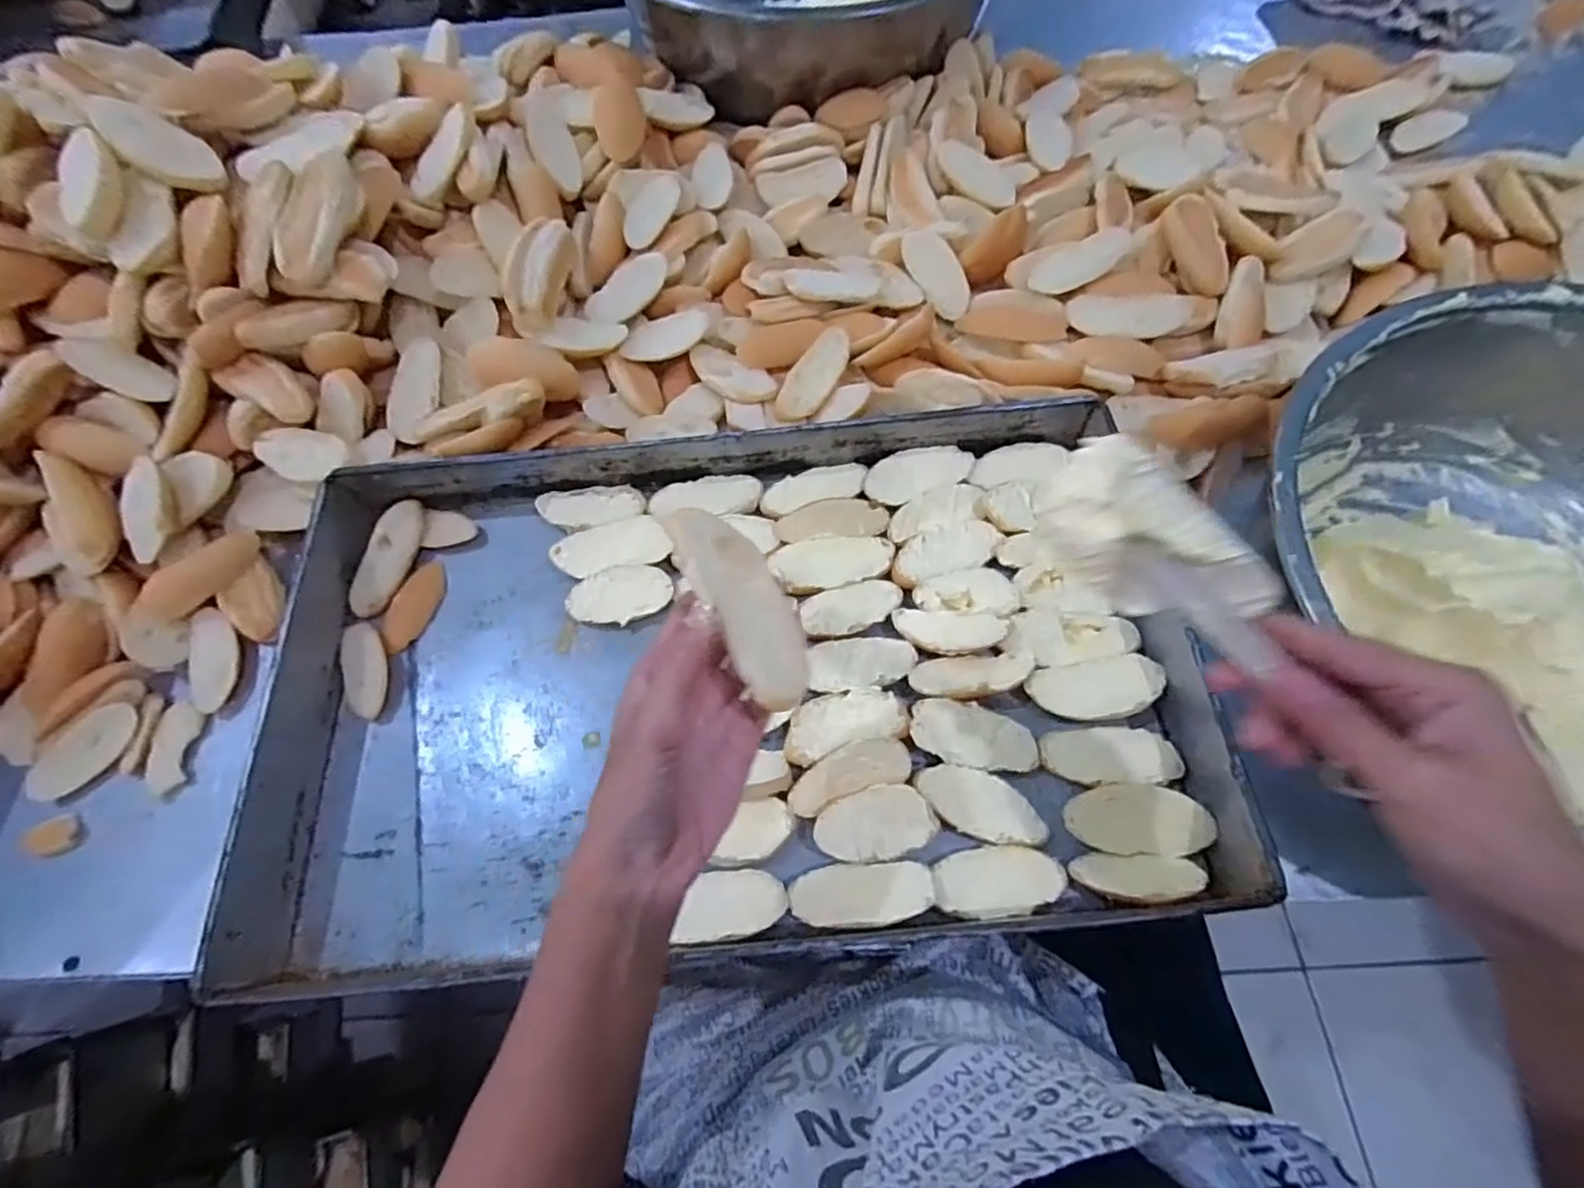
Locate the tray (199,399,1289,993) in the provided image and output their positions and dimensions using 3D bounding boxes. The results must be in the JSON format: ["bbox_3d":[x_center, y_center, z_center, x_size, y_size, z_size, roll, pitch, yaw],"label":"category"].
[{"bbox_3d":[-0.044,0.054,0.487,0.629,0.059,0.368,-5,67,1],"label":"tray"}]

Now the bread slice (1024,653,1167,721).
[{"bbox_3d":[0.211,0.065,0.469,0.087,0.011,0.042,-10,66,12],"label":"bread slice"}]

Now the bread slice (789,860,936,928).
[{"bbox_3d":[0.044,0.188,0.422,0.087,0.014,0.035,-4,67,2],"label":"bread slice"}]

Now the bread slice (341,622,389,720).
[{"bbox_3d":[-0.329,0.057,0.517,0.031,0.008,0.077,-18,67,-5],"label":"bread slice"}]

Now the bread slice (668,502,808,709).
[{"bbox_3d":[-0.021,0.004,0.310,0.035,0.016,0.098,-30,87,-9],"label":"bread slice"}]

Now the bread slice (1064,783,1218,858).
[{"bbox_3d":[0.221,0.143,0.432,0.085,0.015,0.043,2,87,7],"label":"bread slice"}]

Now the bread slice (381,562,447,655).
[{"bbox_3d":[-0.305,0.011,0.546,0.033,0.006,0.078,19,65,-6],"label":"bread slice"}]

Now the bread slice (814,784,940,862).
[{"bbox_3d":[0.055,0.150,0.441,0.077,0.010,0.044,-8,67,0],"label":"bread slice"}]

